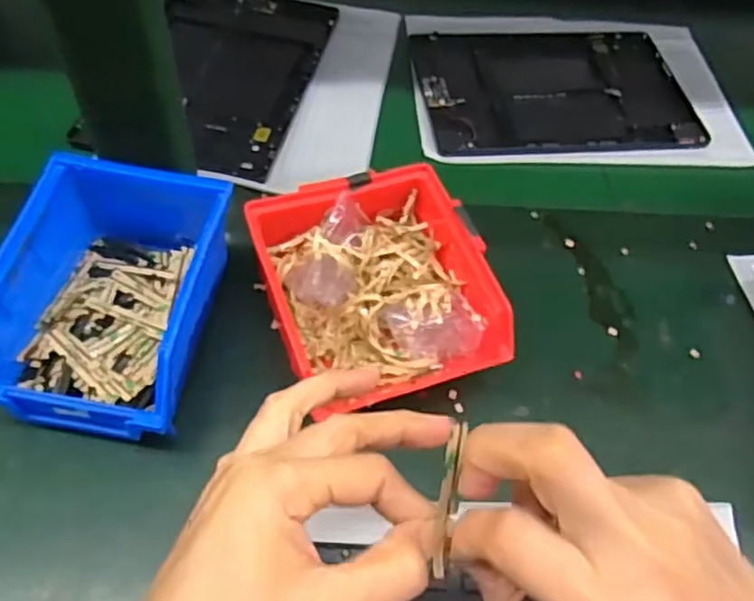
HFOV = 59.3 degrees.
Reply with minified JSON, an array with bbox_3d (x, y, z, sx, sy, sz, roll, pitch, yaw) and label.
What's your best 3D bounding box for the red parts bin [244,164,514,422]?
[{"bbox_3d":[-0.002,-0.004,0.399,0.121,0.069,0.133,-15,58,-15],"label":"red parts bin"}]

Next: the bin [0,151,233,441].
[{"bbox_3d":[-0.148,-0.006,0.384,0.106,0.079,0.159,10,55,2],"label":"bin"}]

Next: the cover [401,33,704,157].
[{"bbox_3d":[0.154,-0.190,0.590,0.232,0.011,0.167,-3,56,-8],"label":"cover"}]

